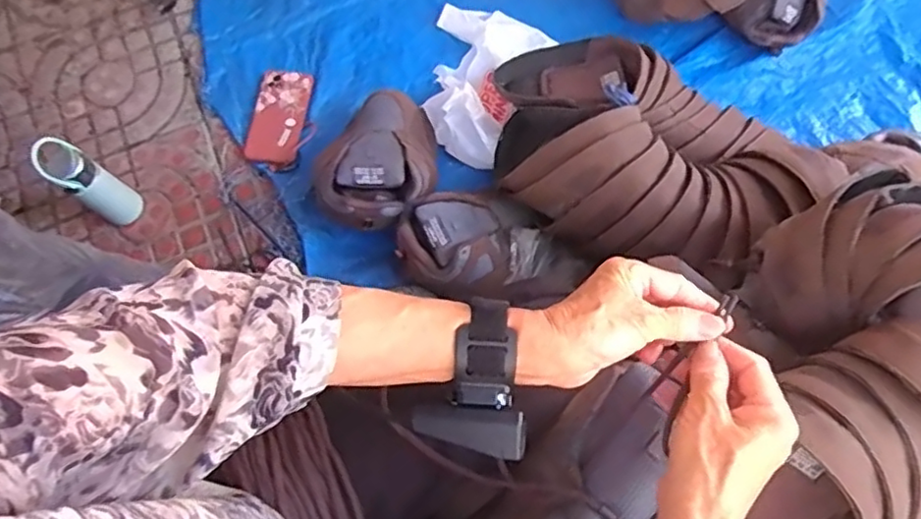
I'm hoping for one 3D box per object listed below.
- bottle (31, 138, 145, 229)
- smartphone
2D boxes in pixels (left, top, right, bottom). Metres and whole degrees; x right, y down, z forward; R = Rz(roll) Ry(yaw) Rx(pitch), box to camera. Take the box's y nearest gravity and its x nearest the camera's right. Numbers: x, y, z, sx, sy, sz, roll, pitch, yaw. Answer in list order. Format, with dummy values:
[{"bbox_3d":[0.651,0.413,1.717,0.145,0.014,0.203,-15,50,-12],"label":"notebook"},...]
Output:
[{"bbox_3d":[-0.508,-0.104,0.847,0.057,0.165,0.059,0,69,-1],"label":"bottle"},{"bbox_3d":[-0.284,-0.224,0.957,0.085,0.013,0.162,7,69,1],"label":"smartphone"}]

